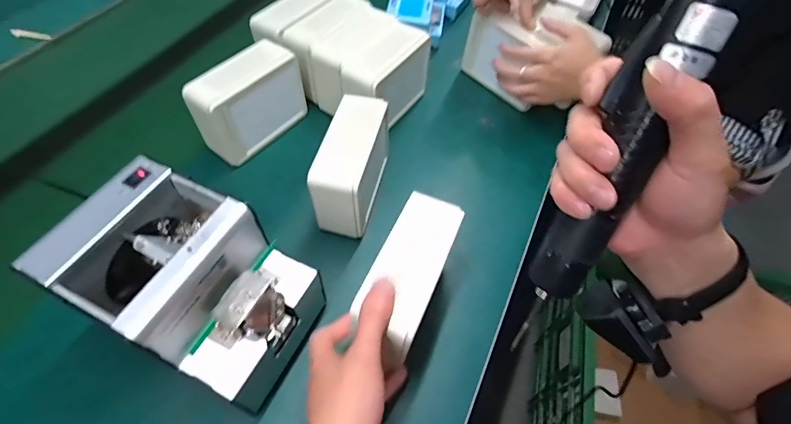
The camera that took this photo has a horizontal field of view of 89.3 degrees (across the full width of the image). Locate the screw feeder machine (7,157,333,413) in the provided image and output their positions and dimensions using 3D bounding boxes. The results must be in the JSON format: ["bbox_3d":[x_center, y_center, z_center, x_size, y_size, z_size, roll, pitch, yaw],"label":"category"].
[{"bbox_3d":[-0.175,0.069,0.363,0.172,0.148,0.121,24,58,14],"label":"screw feeder machine"}]

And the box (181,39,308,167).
[{"bbox_3d":[-0.192,-0.142,0.527,0.061,0.100,0.148,29,59,17],"label":"box"}]

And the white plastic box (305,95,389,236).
[{"bbox_3d":[-0.049,-0.050,0.480,0.058,0.113,0.141,13,56,7],"label":"white plastic box"}]

